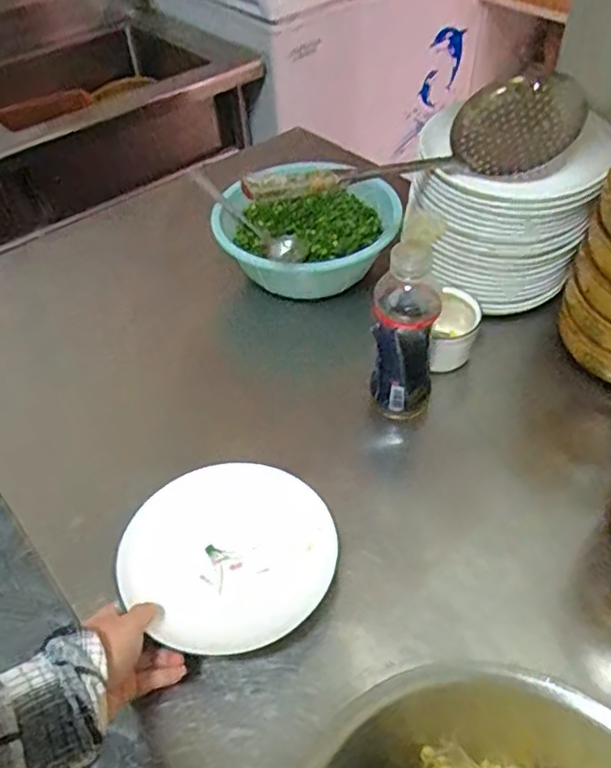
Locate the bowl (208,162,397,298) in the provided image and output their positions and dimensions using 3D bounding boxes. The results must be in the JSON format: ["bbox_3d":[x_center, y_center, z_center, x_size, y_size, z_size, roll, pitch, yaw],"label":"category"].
[{"bbox_3d":[-0.002,-0.217,0.898,0.233,0.093,0.227,-1,41,1],"label":"bowl"}]

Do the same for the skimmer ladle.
[{"bbox_3d":[0.117,-0.275,0.707,0.412,0.078,0.128,-14,43,-13],"label":"skimmer ladle"}]

